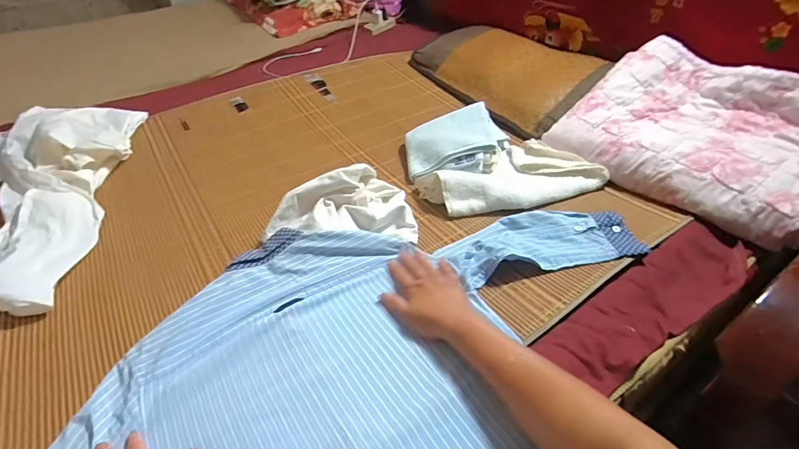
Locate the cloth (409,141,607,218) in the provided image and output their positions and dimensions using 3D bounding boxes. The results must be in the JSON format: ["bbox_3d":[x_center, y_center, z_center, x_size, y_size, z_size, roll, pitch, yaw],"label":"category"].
[{"bbox_3d":[0.215,-0.094,0.776,0.324,0.034,0.168,-15,44,-16],"label":"cloth"}]

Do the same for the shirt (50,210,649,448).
[{"bbox_3d":[-0.095,0.240,0.491,0.471,0.166,0.945,28,49,28],"label":"shirt"}]

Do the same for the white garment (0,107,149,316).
[{"bbox_3d":[-0.709,-0.067,0.739,0.310,0.065,0.603,-11,43,-11],"label":"white garment"}]

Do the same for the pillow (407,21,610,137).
[{"bbox_3d":[0.281,-0.440,1.122,0.310,0.092,0.567,-23,47,-23],"label":"pillow"}]

